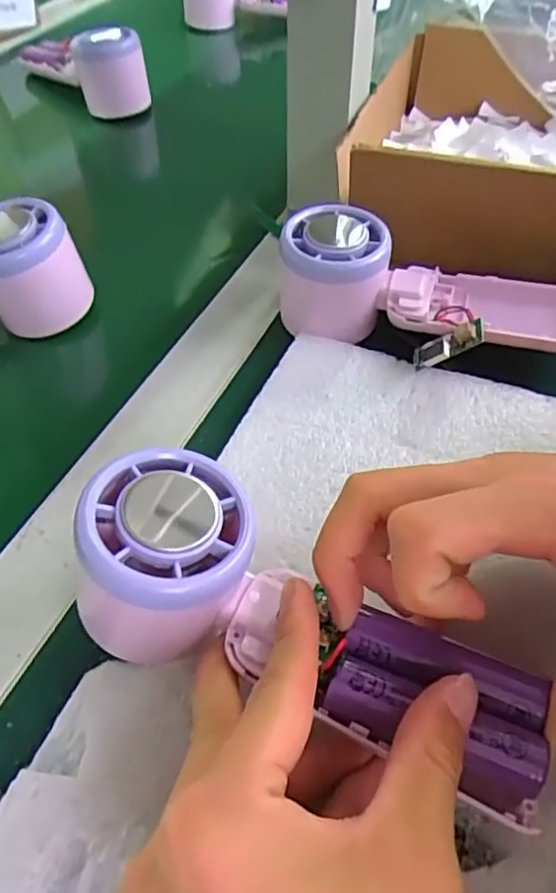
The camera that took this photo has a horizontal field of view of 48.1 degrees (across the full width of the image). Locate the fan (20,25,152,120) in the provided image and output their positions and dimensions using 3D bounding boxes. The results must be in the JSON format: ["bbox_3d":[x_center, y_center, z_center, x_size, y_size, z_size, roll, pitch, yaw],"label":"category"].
[{"bbox_3d":[-0.178,-0.349,0.556,0.054,0.058,0.159,-34,56,-23],"label":"fan"}]

